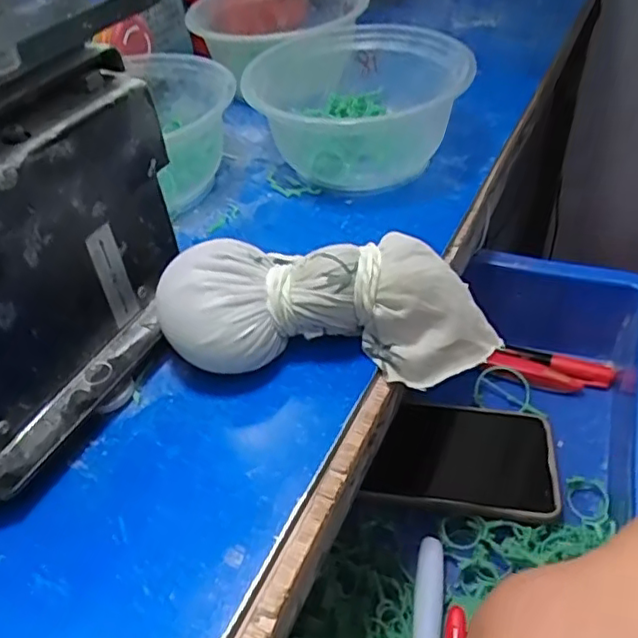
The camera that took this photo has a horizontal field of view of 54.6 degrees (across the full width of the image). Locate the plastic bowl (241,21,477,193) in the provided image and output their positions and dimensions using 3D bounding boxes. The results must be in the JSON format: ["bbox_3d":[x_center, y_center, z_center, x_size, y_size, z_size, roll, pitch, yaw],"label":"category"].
[{"bbox_3d":[0.029,-0.137,0.396,0.123,0.066,0.113,-3,44,3],"label":"plastic bowl"}]

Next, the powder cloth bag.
[{"bbox_3d":[0.006,-0.005,0.274,0.146,0.049,0.048,-4,44,2],"label":"powder cloth bag"}]

